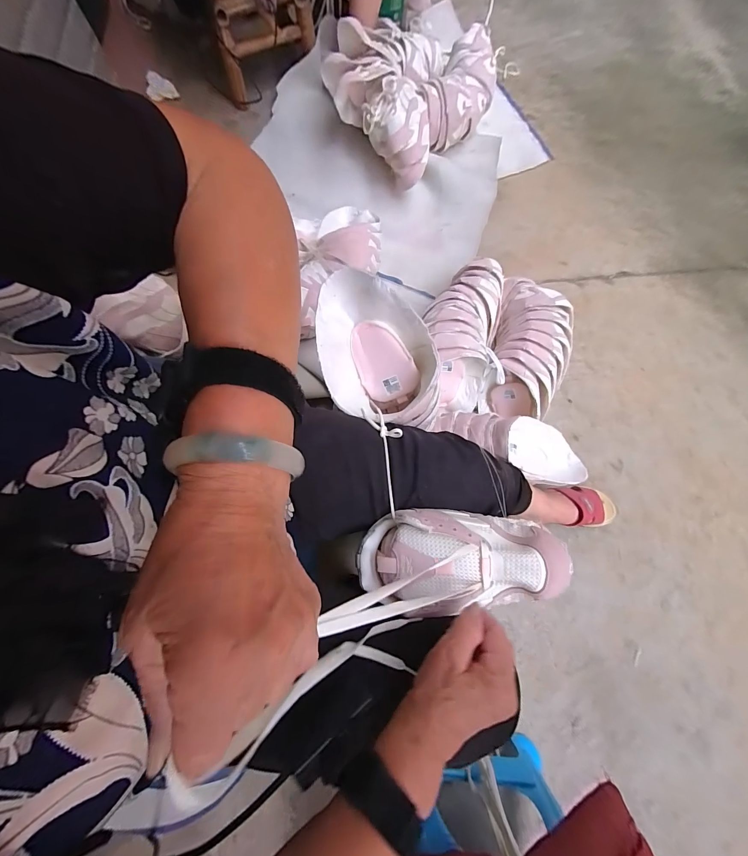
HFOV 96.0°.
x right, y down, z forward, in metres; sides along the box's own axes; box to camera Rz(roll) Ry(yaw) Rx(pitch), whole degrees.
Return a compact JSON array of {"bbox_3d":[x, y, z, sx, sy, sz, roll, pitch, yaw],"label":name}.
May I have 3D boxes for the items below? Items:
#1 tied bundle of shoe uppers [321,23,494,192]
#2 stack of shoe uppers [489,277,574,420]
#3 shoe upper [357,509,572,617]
[{"bbox_3d":[0.106,-0.946,0.943,0.355,0.171,0.426,38,77,11],"label":"tied bundle of shoe uppers"},{"bbox_3d":[0.356,-0.190,0.772,0.155,0.111,0.325,13,74,5],"label":"stack of shoe uppers"},{"bbox_3d":[0.090,0.143,0.367,0.215,0.054,0.100,-3,73,4],"label":"shoe upper"}]

